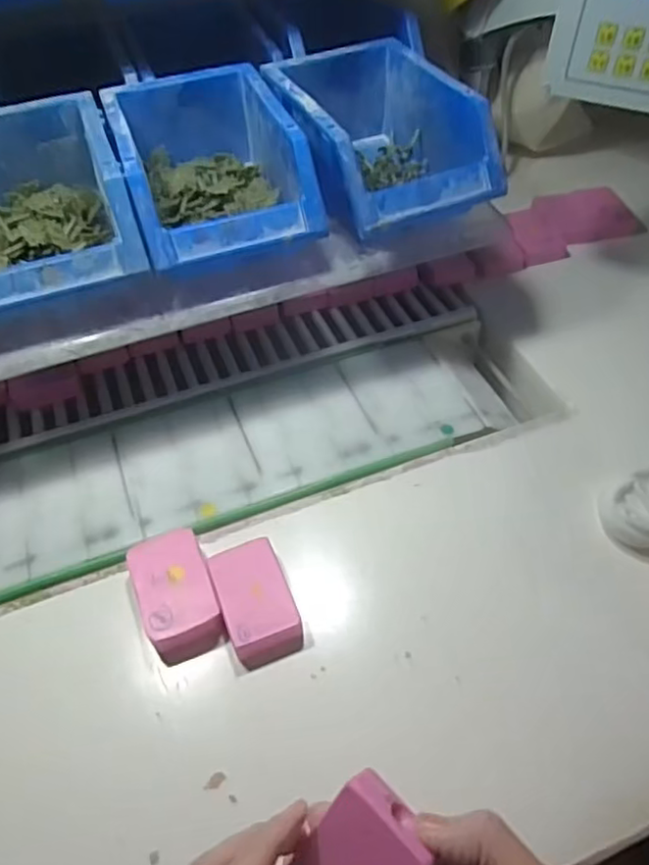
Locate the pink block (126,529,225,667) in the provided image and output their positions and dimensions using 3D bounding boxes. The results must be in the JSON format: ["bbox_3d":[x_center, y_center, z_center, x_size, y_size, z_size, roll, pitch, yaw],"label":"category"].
[{"bbox_3d":[-0.095,0.102,0.408,0.046,0.018,0.078,-18,51,-13],"label":"pink block"}]

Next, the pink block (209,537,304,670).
[{"bbox_3d":[-0.043,0.106,0.404,0.043,0.019,0.074,-17,51,-13],"label":"pink block"}]

